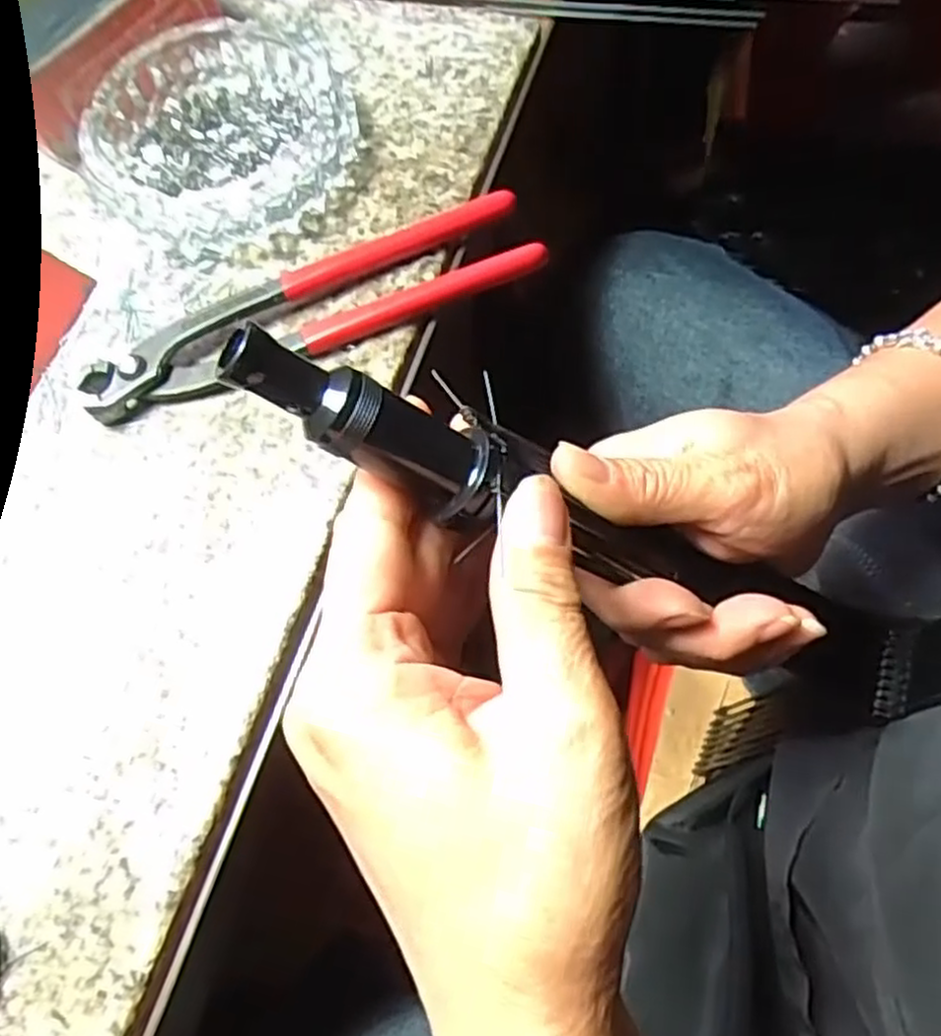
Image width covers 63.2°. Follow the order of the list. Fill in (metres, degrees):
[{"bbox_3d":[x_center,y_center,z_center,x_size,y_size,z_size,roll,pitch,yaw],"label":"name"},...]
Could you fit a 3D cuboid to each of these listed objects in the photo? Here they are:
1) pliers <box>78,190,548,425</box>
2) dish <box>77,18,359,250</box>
[{"bbox_3d":[-0.068,-0.091,0.323,0.193,0.023,0.046,-19,66,-3],"label":"pliers"},{"bbox_3d":[-0.117,-0.180,0.358,0.122,0.026,0.126,-2,66,5],"label":"dish"}]

